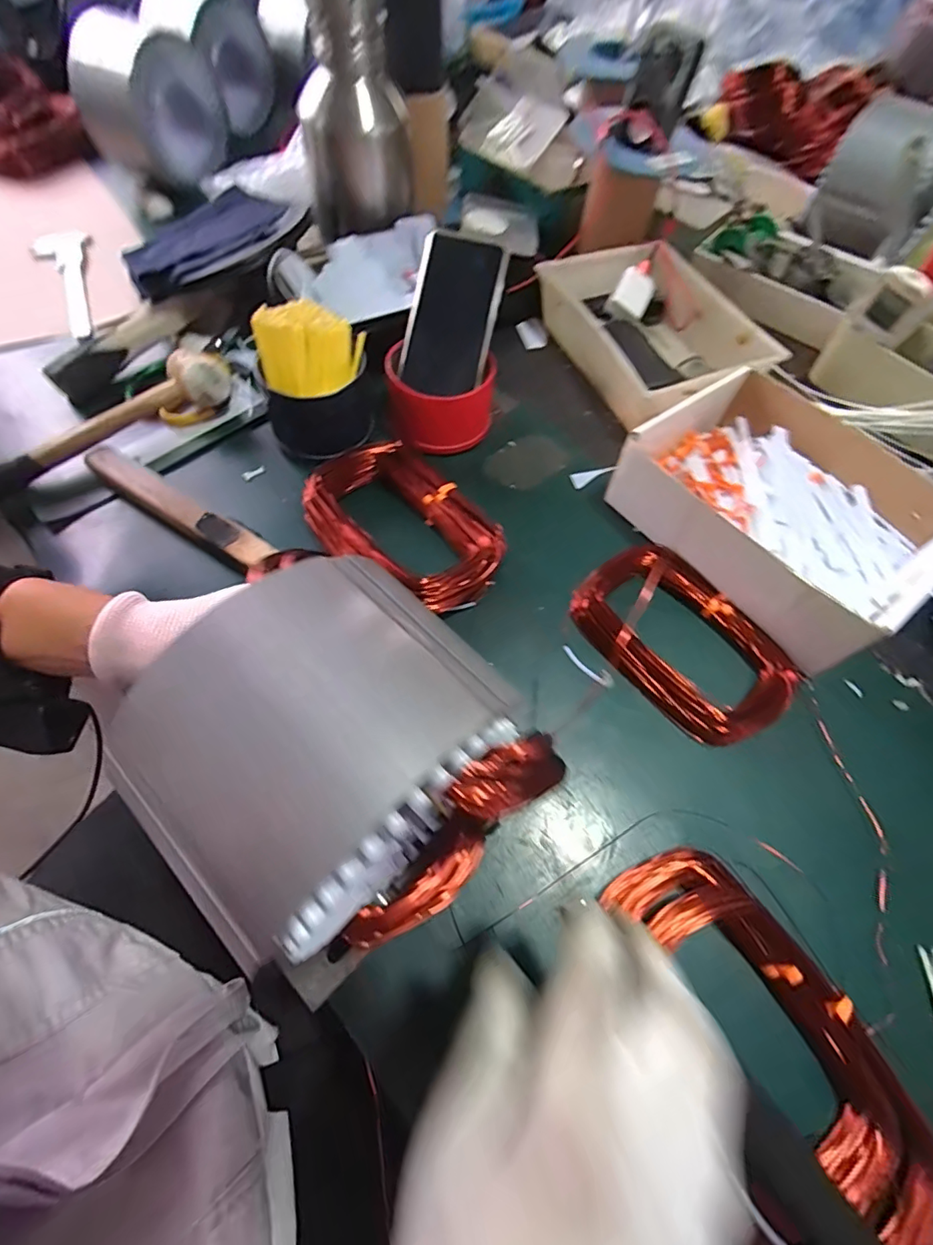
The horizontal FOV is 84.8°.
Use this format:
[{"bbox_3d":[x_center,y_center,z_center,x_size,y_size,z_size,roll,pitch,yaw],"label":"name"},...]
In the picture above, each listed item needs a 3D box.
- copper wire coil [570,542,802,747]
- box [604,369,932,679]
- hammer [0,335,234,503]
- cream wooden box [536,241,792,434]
[{"bbox_3d":[0.176,0.011,0.414,0.112,0.026,0.172,-32,68,-17],"label":"copper wire coil"},{"bbox_3d":[0.276,-0.104,0.444,0.196,0.059,0.244,-34,69,-18],"label":"box"},{"bbox_3d":[-0.335,-0.171,0.466,0.058,0.053,0.265,42,69,18],"label":"hammer"},{"bbox_3d":[0.204,-0.323,0.574,0.169,0.067,0.247,-18,64,-11],"label":"cream wooden box"}]

